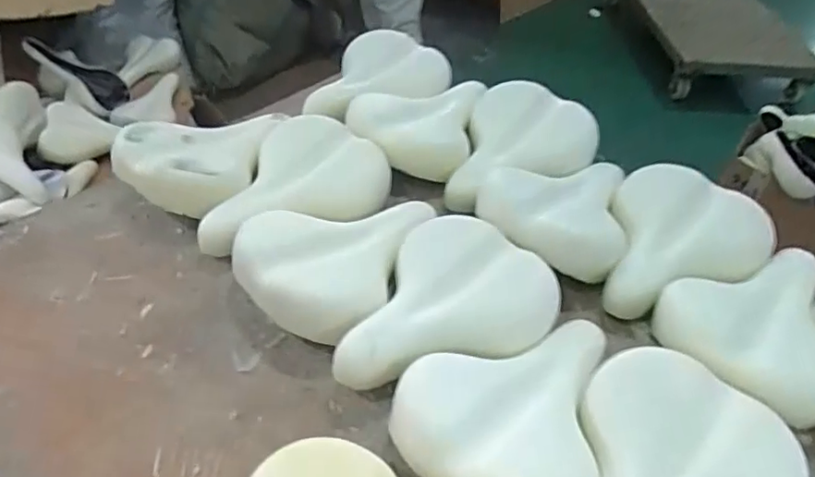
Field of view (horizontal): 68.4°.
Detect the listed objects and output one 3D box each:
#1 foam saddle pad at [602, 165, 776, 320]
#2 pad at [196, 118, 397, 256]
[{"bbox_3d":[0.358,-0.004,0.762,0.191,0.054,0.253,14,44,9],"label":"foam saddle pad"},{"bbox_3d":[-0.173,-0.075,0.856,0.278,0.076,0.205,-23,50,-28],"label":"pad"}]

